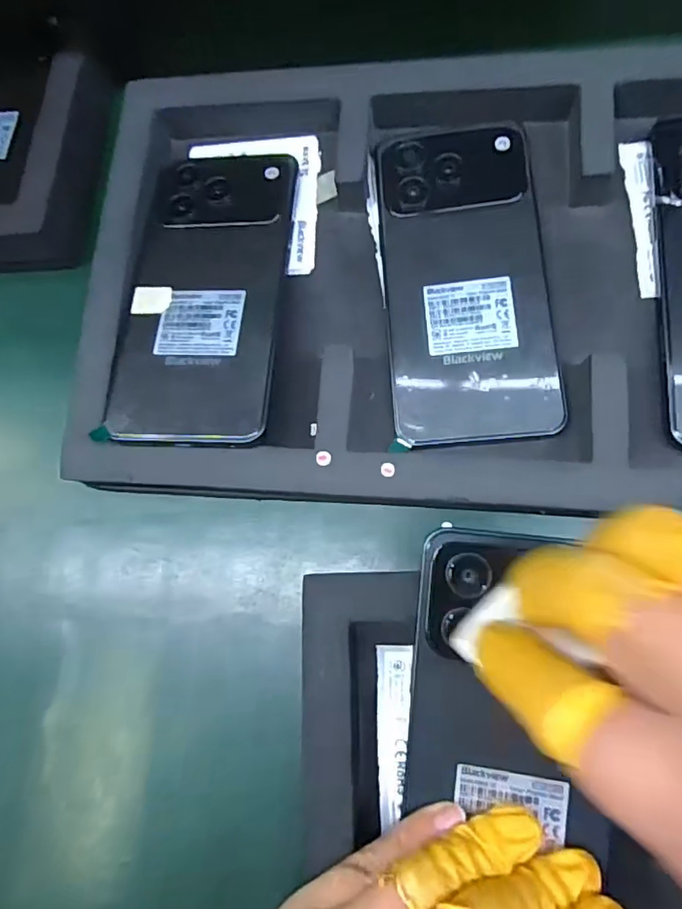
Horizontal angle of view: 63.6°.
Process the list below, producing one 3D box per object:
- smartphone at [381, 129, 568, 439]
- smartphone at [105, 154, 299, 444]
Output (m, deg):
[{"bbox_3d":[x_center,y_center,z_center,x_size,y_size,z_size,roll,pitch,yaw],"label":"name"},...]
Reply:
[{"bbox_3d":[0.059,-0.082,0.262,0.074,0.016,0.155,-5,76,6],"label":"smartphone"},{"bbox_3d":[-0.066,-0.081,0.267,0.076,0.009,0.156,0,71,8],"label":"smartphone"}]

